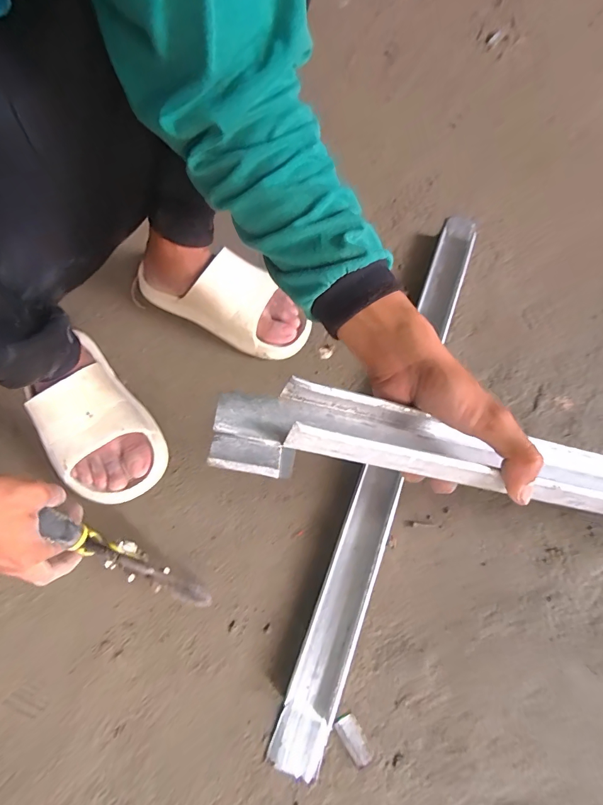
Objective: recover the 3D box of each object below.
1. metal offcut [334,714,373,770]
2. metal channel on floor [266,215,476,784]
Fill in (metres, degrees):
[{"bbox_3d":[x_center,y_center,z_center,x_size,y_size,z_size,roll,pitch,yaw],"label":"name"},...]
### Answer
[{"bbox_3d":[0.050,0.318,0.360,0.021,0.005,0.040,-33,70,-11],"label":"metal offcut"},{"bbox_3d":[0.123,0.024,0.475,0.059,0.030,0.723,18,68,11],"label":"metal channel on floor"}]

